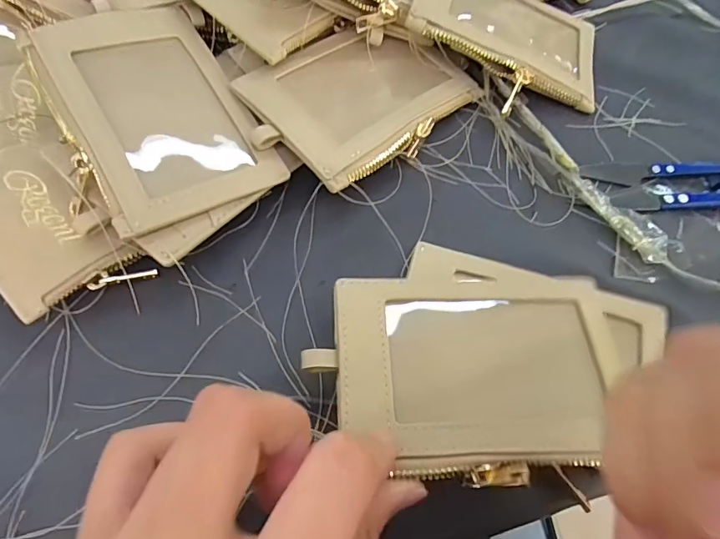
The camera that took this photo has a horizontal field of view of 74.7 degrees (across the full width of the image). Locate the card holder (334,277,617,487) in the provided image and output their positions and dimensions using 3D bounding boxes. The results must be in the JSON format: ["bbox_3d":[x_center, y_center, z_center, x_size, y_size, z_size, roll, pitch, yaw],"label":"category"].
[{"bbox_3d":[0.045,0.035,0.174,0.105,0.005,0.078,0,53,-7],"label":"card holder"}]

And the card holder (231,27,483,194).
[{"bbox_3d":[0.000,-0.087,0.231,0.074,0.006,0.112,43,62,12],"label":"card holder"}]

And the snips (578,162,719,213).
[{"bbox_3d":[0.165,-0.043,0.230,0.106,0.009,0.029,-2,67,-5],"label":"snips"}]

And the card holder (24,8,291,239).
[{"bbox_3d":[-0.089,-0.071,0.205,0.072,0.005,0.108,-27,77,-29],"label":"card holder"}]

